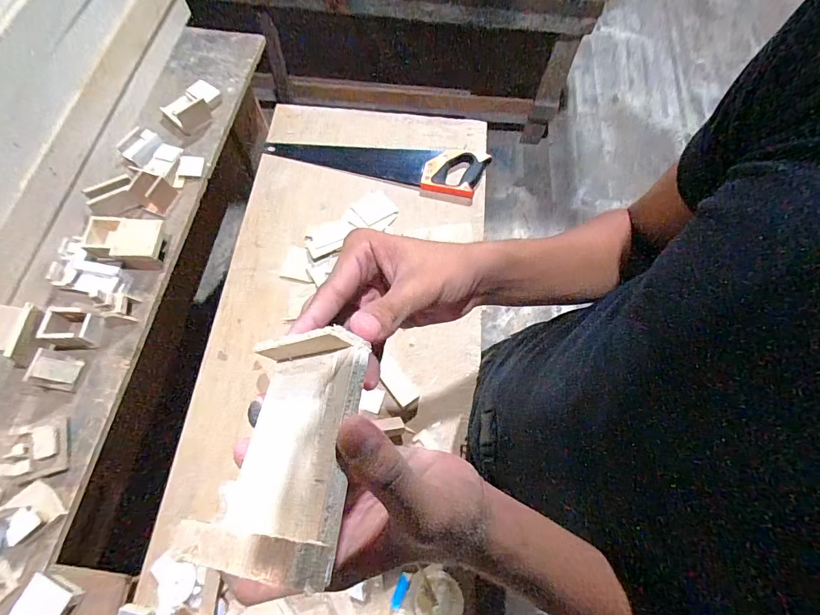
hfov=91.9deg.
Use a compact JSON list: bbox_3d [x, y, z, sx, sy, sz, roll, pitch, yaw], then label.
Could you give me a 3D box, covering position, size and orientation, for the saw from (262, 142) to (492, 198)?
[{"bbox_3d":[-0.079,-0.356,0.934,0.509,0.029,0.116,13,69,4],"label":"saw"}]

